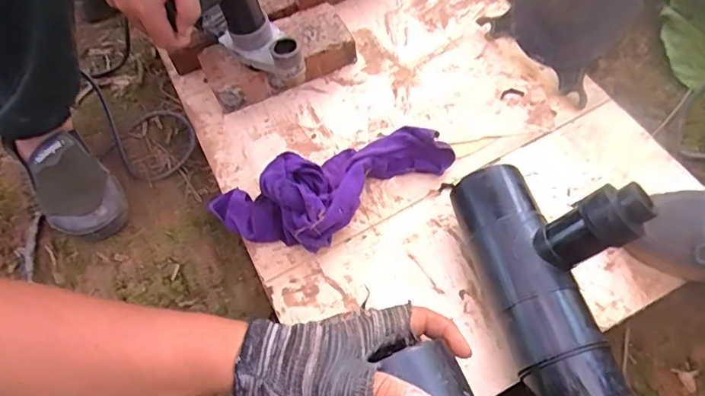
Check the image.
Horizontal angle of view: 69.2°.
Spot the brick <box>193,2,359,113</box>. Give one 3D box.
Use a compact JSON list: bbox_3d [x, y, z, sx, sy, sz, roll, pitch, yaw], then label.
[{"bbox_3d":[-0.117,-0.225,0.802,0.225,0.063,0.110,-29,63,-16],"label":"brick"}]

